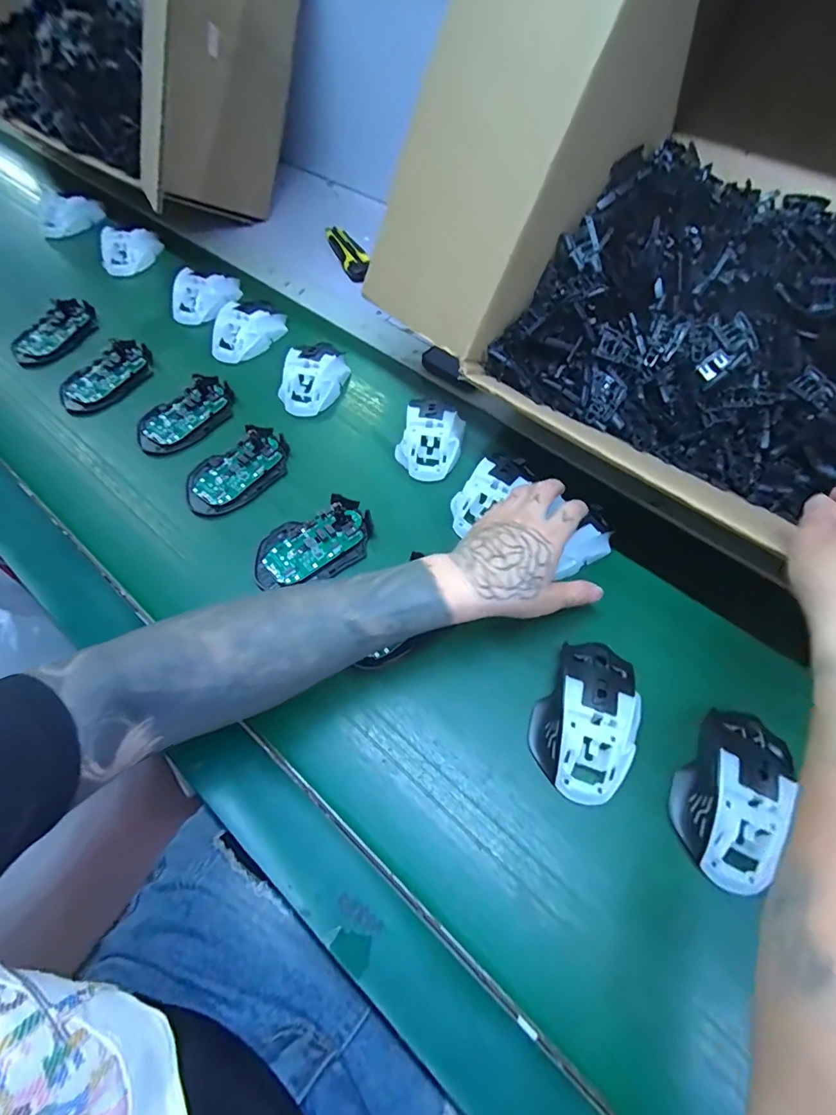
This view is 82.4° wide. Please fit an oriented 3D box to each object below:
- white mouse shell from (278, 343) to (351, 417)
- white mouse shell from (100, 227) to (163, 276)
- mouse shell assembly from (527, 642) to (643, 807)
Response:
[{"bbox_3d":[-0.124,-0.212,0.557,0.067,0.036,0.101,15,59,8],"label":"white mouse shell"},{"bbox_3d":[-0.417,-0.447,0.694,0.088,0.039,0.061,-26,62,-17],"label":"white mouse shell"},{"bbox_3d":[0.128,0.119,0.358,0.069,0.040,0.110,24,60,13],"label":"mouse shell assembly"}]

